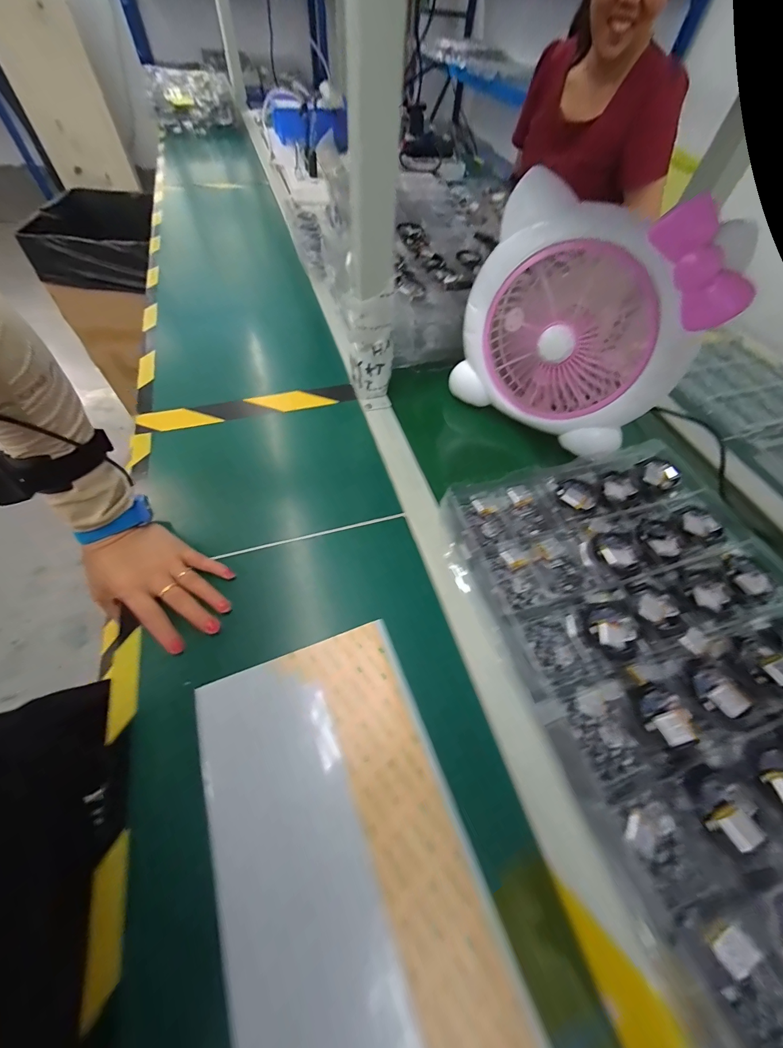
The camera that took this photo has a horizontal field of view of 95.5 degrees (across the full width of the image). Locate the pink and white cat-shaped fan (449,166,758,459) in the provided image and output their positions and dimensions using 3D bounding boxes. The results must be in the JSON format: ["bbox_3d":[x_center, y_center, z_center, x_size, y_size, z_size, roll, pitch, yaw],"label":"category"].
[{"bbox_3d":[0.224,-0.237,0.428,0.252,0.222,0.134,40,64,20],"label":"pink and white cat-shaped fan"}]

